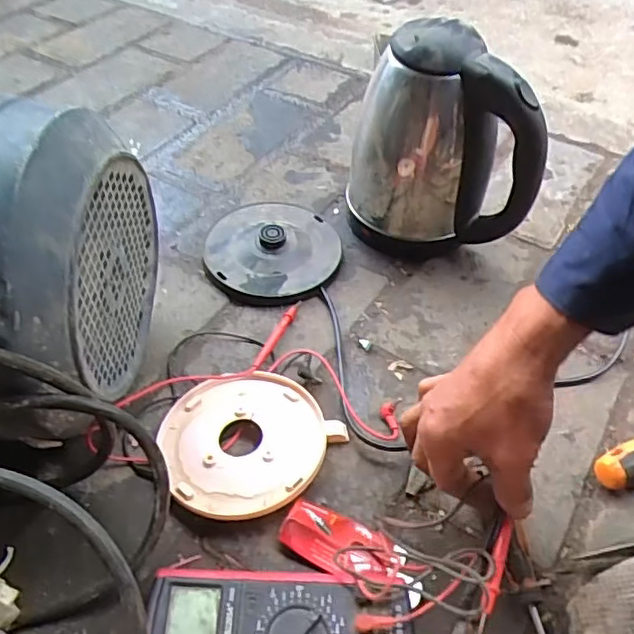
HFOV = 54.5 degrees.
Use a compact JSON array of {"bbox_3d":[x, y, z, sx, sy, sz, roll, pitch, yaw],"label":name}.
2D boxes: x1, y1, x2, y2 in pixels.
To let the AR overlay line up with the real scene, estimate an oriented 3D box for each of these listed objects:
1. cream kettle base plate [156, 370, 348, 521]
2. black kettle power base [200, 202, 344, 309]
[{"bbox_3d":[-0.058,0.102,0.521,0.140,0.025,0.135,1,49,-2],"label":"cream kettle base plate"},{"bbox_3d":[-0.049,-0.080,0.677,0.142,0.029,0.153,1,49,-2],"label":"black kettle power base"}]

